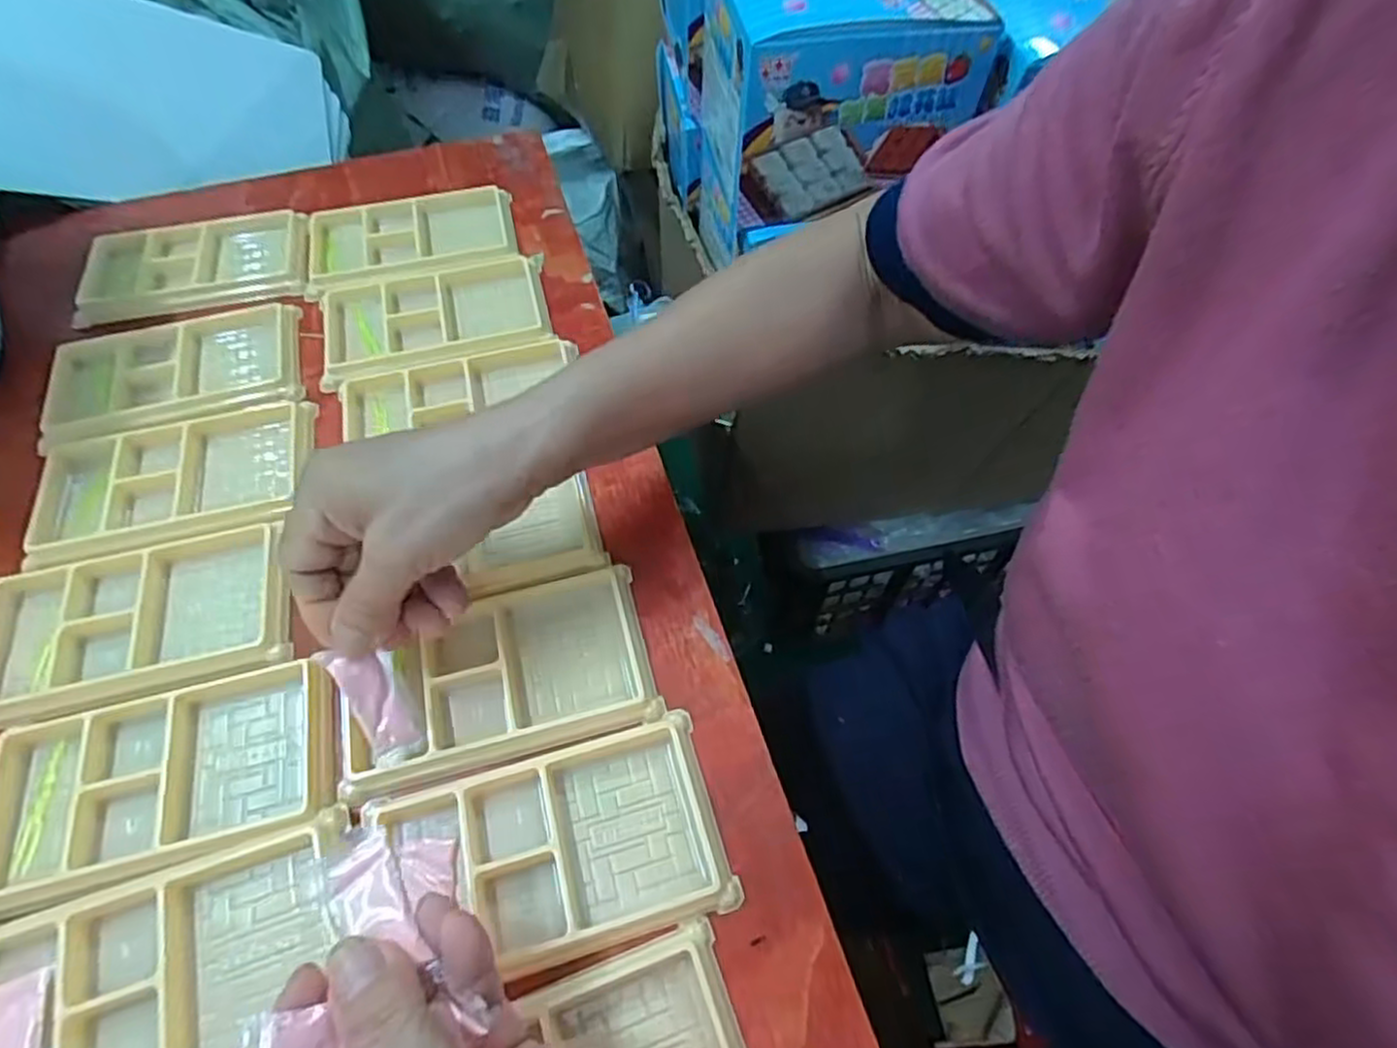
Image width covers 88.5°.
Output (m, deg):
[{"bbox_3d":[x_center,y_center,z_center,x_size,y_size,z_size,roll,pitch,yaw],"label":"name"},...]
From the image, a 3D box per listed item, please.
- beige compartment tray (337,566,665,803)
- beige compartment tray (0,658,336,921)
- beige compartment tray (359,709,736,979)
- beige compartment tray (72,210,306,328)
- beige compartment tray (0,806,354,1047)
[{"bbox_3d":[-0.090,0.065,0.323,0.132,0.016,0.077,-13,59,-9],"label":"beige compartment tray"},{"bbox_3d":[-0.224,0.107,0.301,0.132,0.014,0.075,-13,59,-9],"label":"beige compartment tray"},{"bbox_3d":[-0.057,0.129,0.289,0.128,0.010,0.079,-14,59,-10],"label":"beige compartment tray"},{"bbox_3d":[-0.329,-0.171,0.469,0.134,0.010,0.076,-12,59,-9],"label":"beige compartment tray"},{"bbox_3d":[-0.196,0.165,0.260,0.127,0.011,0.078,-16,60,-11],"label":"beige compartment tray"}]

